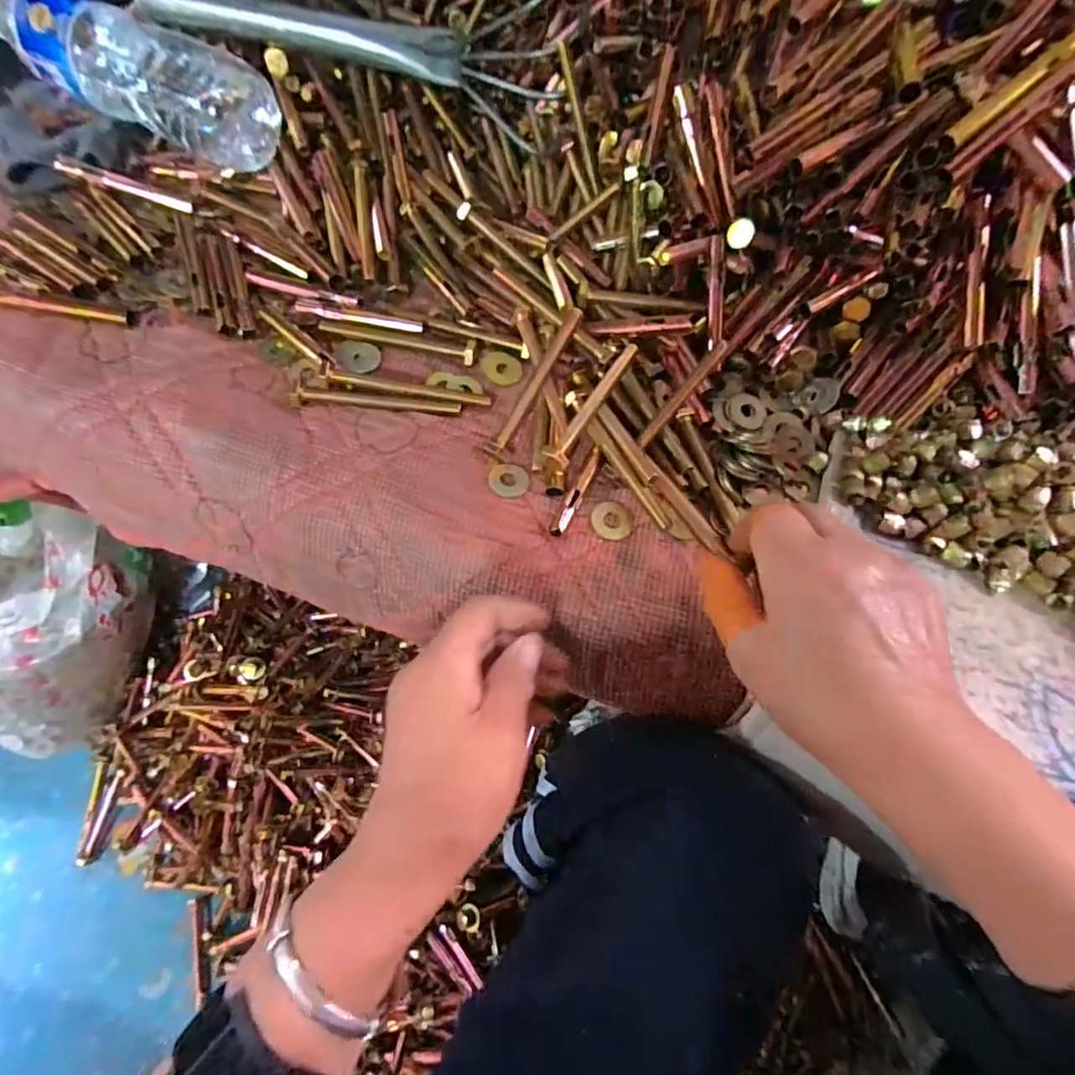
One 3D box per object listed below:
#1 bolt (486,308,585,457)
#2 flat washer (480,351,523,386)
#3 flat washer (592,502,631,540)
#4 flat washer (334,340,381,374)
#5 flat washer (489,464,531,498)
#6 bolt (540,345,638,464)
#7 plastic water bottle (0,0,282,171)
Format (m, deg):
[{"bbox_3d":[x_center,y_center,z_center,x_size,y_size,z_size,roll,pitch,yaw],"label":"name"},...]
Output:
[{"bbox_3d":[-0.002,-0.098,0.342,0.012,0.009,0.103,29,86,12],"label":"bolt"},{"bbox_3d":[-0.024,-0.115,0.372,0.029,0.004,0.025,30,68,12],"label":"flat washer"},{"bbox_3d":[0.044,-0.010,0.325,0.024,0.004,0.024,4,66,-10],"label":"flat washer"},{"bbox_3d":[-0.120,-0.121,0.368,0.029,0.004,0.034,-3,55,-13],"label":"flat washer"},{"bbox_3d":[-0.017,-0.035,0.336,0.024,0.004,0.024,1,65,-1],"label":"flat washer"},{"bbox_3d":[0.036,-0.081,0.336,0.014,0.012,0.100,31,68,12],"label":"bolt"},{"bbox_3d":[-0.283,-0.332,0.390,0.195,0.067,0.073,26,67,10],"label":"plastic water bottle"}]

